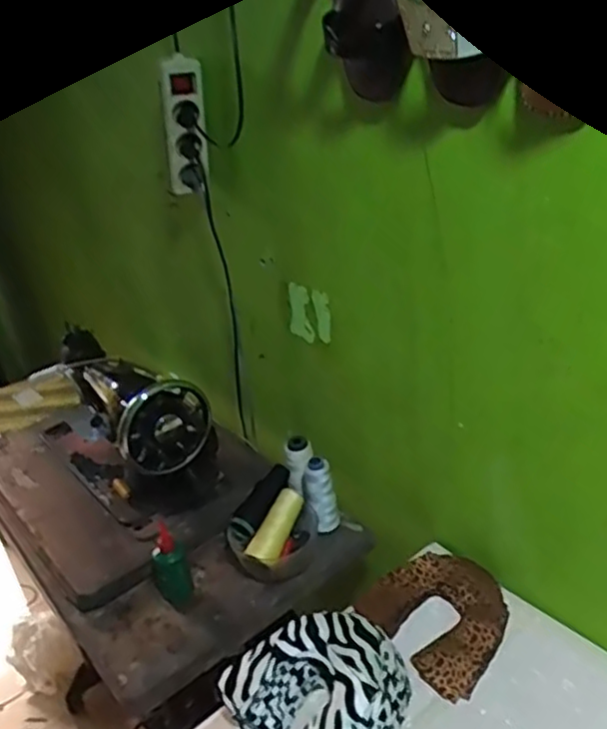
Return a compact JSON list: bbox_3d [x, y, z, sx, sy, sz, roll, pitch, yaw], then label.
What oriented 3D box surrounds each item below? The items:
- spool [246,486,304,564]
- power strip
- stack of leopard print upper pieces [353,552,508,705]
[{"bbox_3d":[-0.034,0.218,0.921,0.036,0.034,0.112,9,50,30],"label":"spool"},{"bbox_3d":[-0.159,-0.311,0.917,0.049,0.205,0.039,-20,50,-22],"label":"power strip"},{"bbox_3d":[0.165,0.292,0.810,0.153,0.037,0.163,-26,32,-31],"label":"stack of leopard print upper pieces"}]

